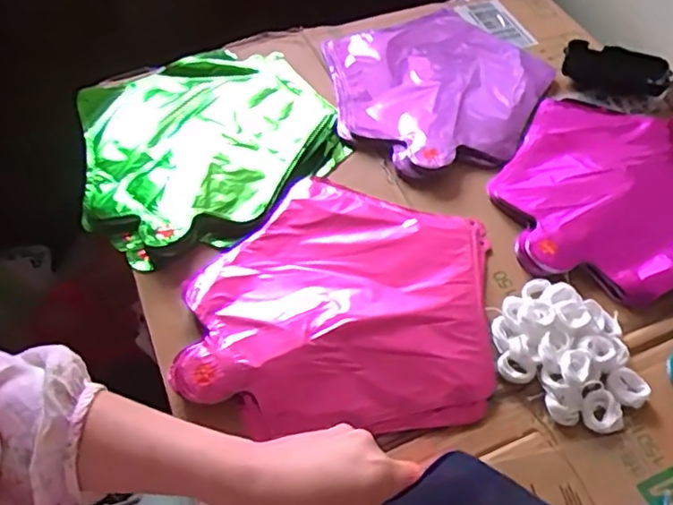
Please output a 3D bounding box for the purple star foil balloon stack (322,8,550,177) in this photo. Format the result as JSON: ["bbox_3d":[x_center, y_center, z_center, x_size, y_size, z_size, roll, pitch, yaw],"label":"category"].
[{"bbox_3d":[0.097,-0.182,0.639,0.224,0.021,0.254,23,57,15],"label":"purple star foil balloon stack"}]

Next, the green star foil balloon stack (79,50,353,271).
[{"bbox_3d":[-0.120,-0.104,0.587,0.235,0.031,0.241,-11,55,-8],"label":"green star foil balloon stack"}]

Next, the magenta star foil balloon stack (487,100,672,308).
[{"bbox_3d":[0.261,-0.067,0.551,0.229,0.021,0.225,-6,54,-10],"label":"magenta star foil balloon stack"}]

